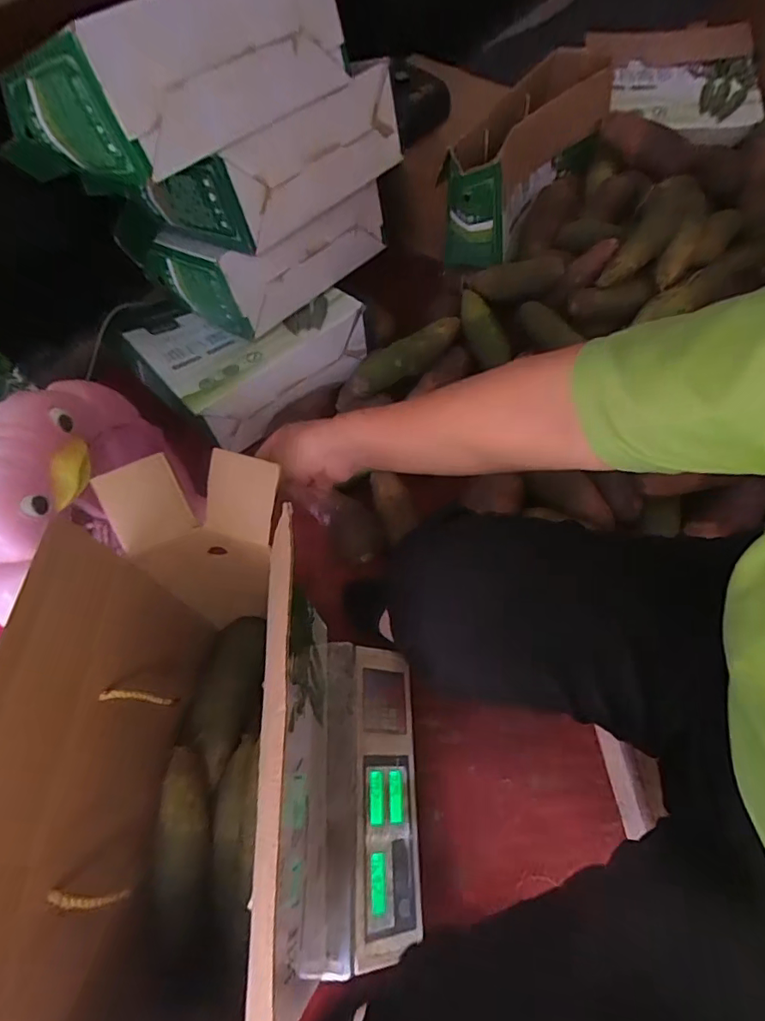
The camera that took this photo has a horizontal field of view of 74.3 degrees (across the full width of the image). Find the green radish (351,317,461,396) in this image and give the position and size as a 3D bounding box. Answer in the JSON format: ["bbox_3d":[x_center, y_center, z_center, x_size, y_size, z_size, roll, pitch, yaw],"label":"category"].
[{"bbox_3d":[0.045,-0.262,0.845,0.217,0.044,0.067,-36,67,-13],"label":"green radish"}]

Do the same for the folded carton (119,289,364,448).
[{"bbox_3d":[-0.242,-0.307,0.910,0.346,0.097,0.282,-39,69,-15],"label":"folded carton"}]

